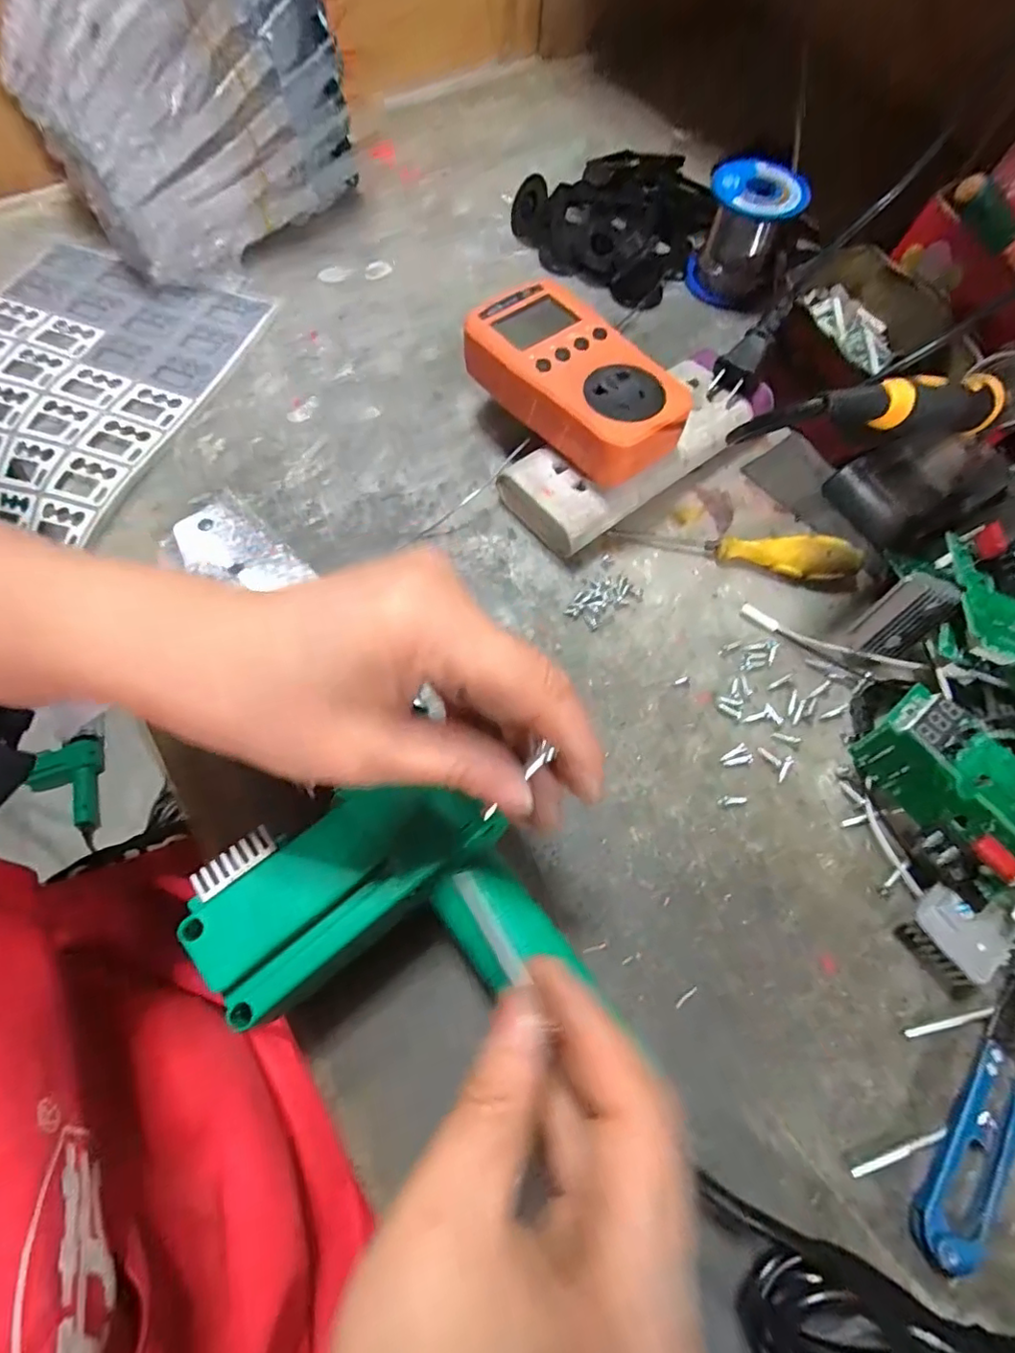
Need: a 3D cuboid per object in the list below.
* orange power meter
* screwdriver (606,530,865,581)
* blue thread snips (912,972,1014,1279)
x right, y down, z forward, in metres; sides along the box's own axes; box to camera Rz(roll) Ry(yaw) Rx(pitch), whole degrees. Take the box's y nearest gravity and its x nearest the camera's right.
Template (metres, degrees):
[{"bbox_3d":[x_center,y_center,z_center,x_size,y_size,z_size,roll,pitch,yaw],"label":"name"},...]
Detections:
[{"bbox_3d":[0.038,-0.162,0.317,0.125,0.035,0.069,41,71,14],"label":"orange power meter"},{"bbox_3d":[0.130,-0.072,0.325,0.134,0.019,0.020,7,66,0],"label":"screwdriver"},{"bbox_3d":[0.192,0.173,0.226,0.024,0.012,0.114,39,70,13],"label":"blue thread snips"}]

